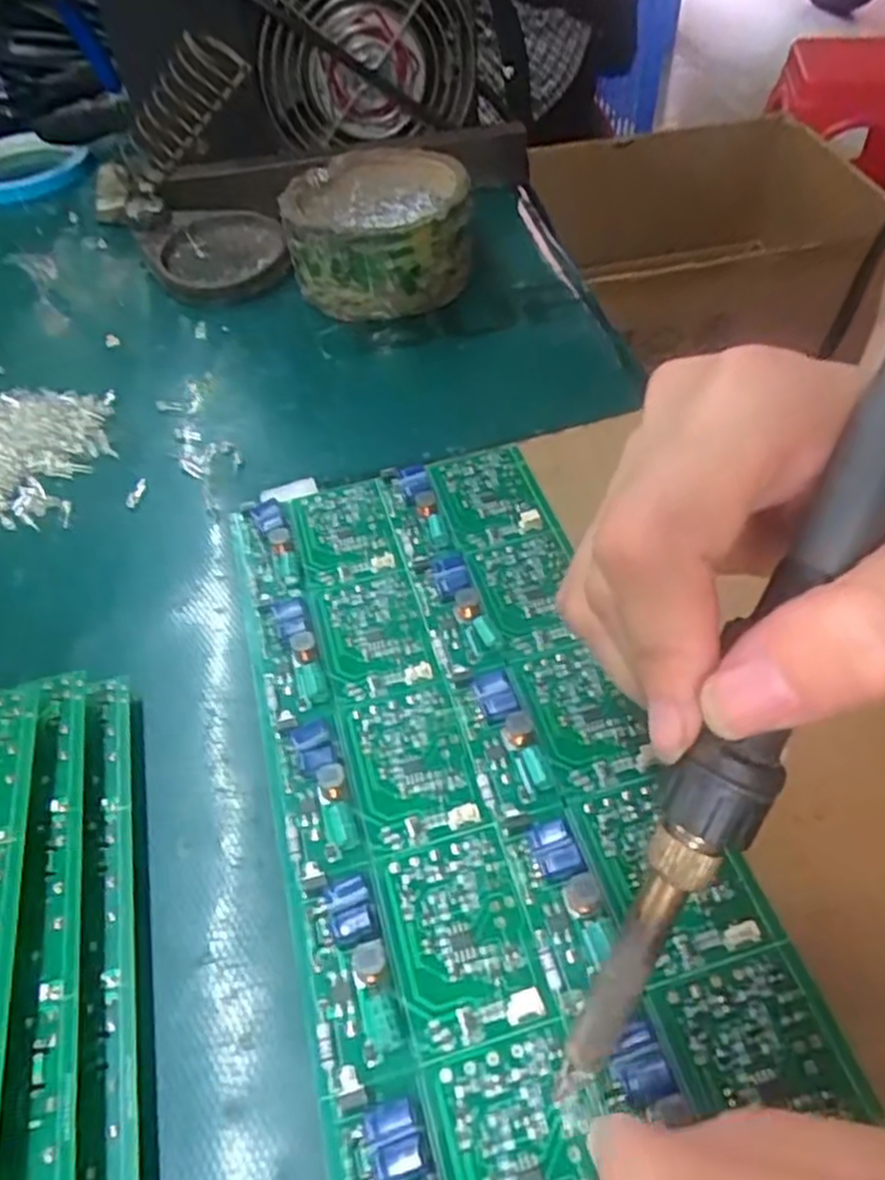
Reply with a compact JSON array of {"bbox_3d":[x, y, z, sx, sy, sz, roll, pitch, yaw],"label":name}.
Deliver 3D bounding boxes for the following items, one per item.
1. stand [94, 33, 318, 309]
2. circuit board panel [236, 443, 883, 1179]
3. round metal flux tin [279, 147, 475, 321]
[{"bbox_3d":[-0.122,-0.207,0.383,0.087,0.089,0.107,-18,51,-11],"label":"stand"},{"bbox_3d":[0.008,0.042,0.208,0.109,0.008,0.223,-11,50,-5],"label":"circuit board panel"},{"bbox_3d":[-0.029,-0.171,0.378,0.084,0.051,0.079,-2,50,2],"label":"round metal flux tin"}]

